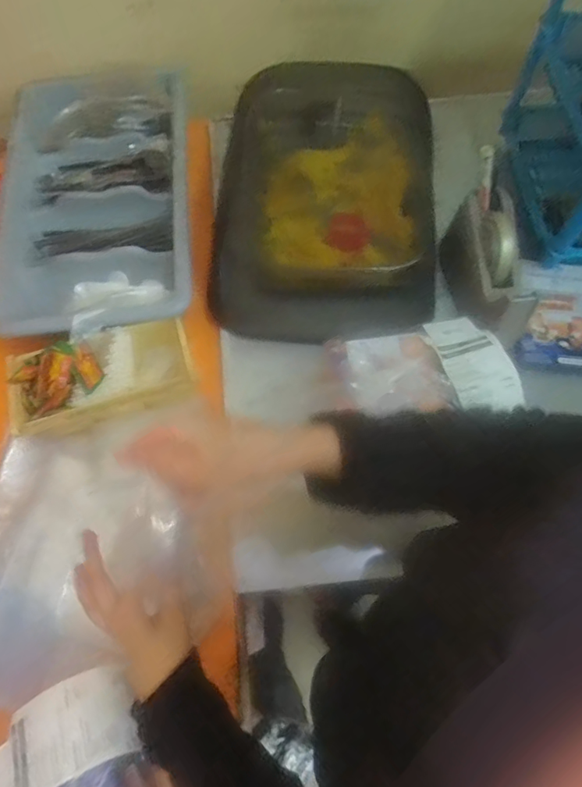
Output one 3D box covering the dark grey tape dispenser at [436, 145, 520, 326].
[{"bbox_3d":[0.249,-0.179,0.628,0.068,0.164,0.158,-6,66,0],"label":"dark grey tape dispenser"}]

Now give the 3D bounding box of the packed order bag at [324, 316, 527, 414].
[{"bbox_3d":[0.141,-0.027,0.525,0.180,0.040,0.114,-9,67,-2],"label":"packed order bag"}]

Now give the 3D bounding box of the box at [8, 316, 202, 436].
[{"bbox_3d":[-0.246,-0.022,0.626,0.234,0.051,0.106,-16,67,-5],"label":"box"}]

